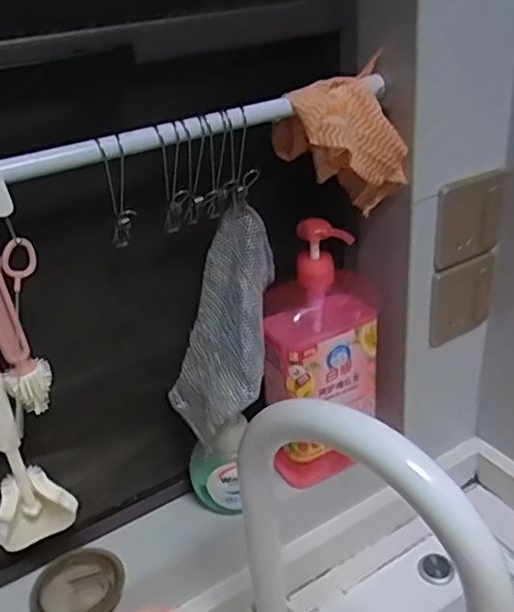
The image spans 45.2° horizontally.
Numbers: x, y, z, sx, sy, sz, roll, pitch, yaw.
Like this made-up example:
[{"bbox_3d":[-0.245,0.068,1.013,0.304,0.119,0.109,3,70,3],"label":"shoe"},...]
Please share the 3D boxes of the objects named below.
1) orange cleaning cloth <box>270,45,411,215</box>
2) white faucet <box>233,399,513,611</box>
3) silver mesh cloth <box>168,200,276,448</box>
[{"bbox_3d":[0.074,-0.140,0.549,0.103,0.119,0.052,-14,29,-14],"label":"orange cleaning cloth"},{"bbox_3d":[0.067,0.233,0.437,0.063,0.363,0.250,-25,34,-31],"label":"white faucet"},{"bbox_3d":[-0.022,0.021,0.574,0.056,0.222,0.081,1,18,-42],"label":"silver mesh cloth"}]

